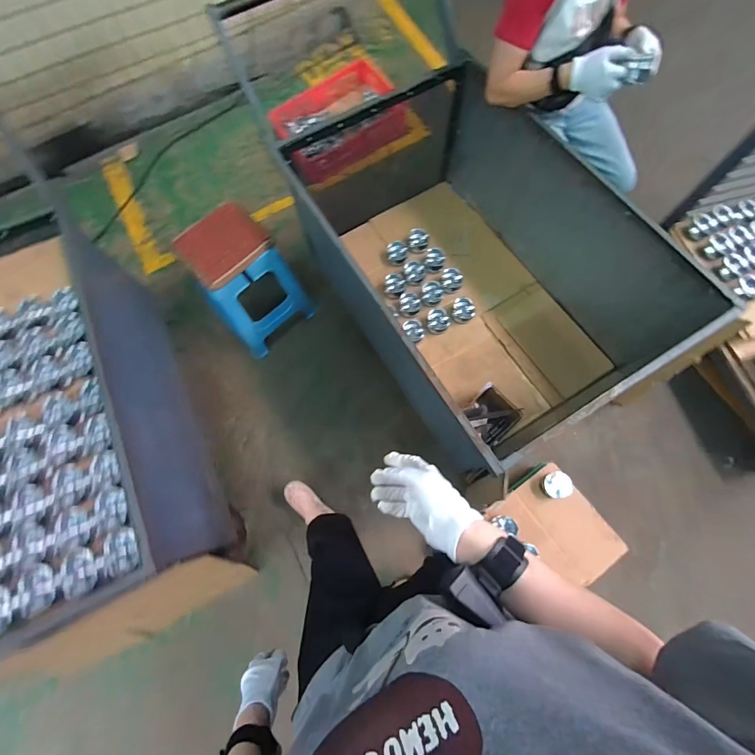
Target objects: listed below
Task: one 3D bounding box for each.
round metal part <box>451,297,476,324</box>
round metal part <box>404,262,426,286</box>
[{"bbox_3d":[0.328,-0.252,1.350,0.085,0.066,0.082,-1,71,2],"label":"round metal part"},{"bbox_3d":[0.148,-0.415,1.410,0.084,0.036,0.098,7,71,5],"label":"round metal part"}]

